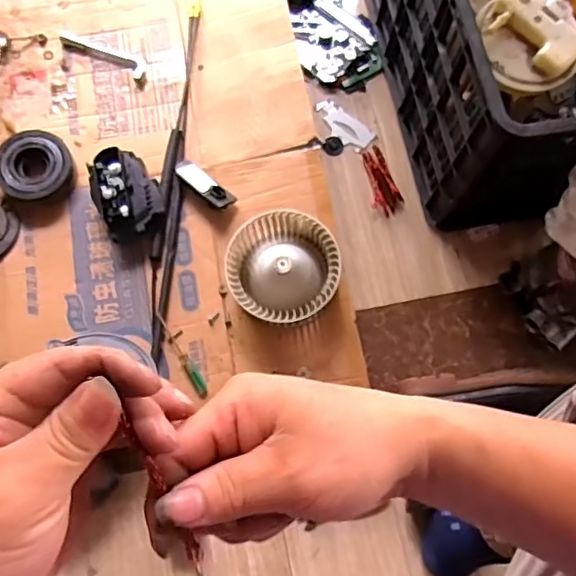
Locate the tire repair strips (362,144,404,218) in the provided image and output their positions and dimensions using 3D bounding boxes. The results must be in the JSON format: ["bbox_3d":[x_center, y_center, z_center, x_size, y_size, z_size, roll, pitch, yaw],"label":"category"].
[{"bbox_3d":[0.137,-0.159,0.867,0.044,0.013,0.104,-19,77,-7],"label":"tire repair strips"}]

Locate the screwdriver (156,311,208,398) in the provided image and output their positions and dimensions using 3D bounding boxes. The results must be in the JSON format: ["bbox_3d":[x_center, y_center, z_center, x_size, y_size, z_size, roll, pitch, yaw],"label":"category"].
[{"bbox_3d":[-0.139,0.084,0.766,0.017,0.009,0.127,-28,78,-9],"label":"screwdriver"}]

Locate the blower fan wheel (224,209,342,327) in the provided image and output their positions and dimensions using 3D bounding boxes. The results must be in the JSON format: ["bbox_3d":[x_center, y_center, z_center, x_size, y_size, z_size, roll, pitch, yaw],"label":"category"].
[{"bbox_3d":[-0.008,-0.025,0.760,0.138,0.060,0.139,1,75,-2],"label":"blower fan wheel"}]

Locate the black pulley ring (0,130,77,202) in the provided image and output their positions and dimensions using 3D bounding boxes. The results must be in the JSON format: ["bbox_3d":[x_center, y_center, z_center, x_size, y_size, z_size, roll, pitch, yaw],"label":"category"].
[{"bbox_3d":[-0.360,-0.174,0.828,0.101,0.035,0.095,1,75,-2],"label":"black pulley ring"}]

